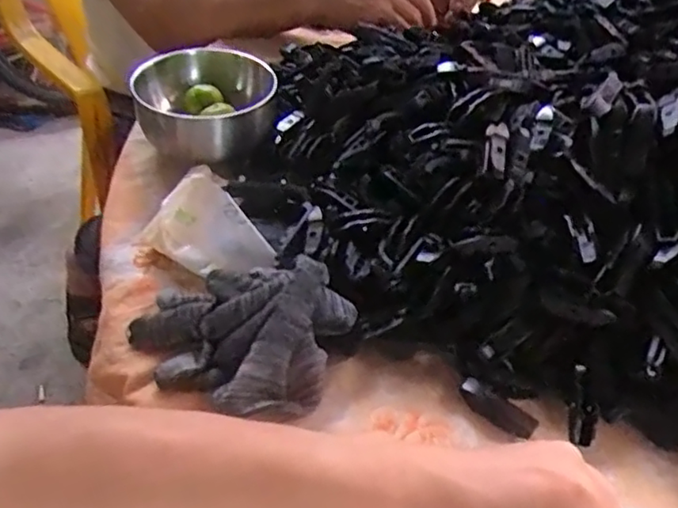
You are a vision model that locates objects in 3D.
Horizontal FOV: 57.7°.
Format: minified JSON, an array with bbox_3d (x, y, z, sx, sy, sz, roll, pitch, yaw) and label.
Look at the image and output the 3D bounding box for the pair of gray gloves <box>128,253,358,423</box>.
[{"bbox_3d":[-0.066,0.046,0.415,0.129,0.051,0.105,19,46,15],"label":"pair of gray gloves"}]

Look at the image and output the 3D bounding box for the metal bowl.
[{"bbox_3d":[-0.118,-0.130,0.561,0.117,0.071,0.122,2,44,-2],"label":"metal bowl"}]

